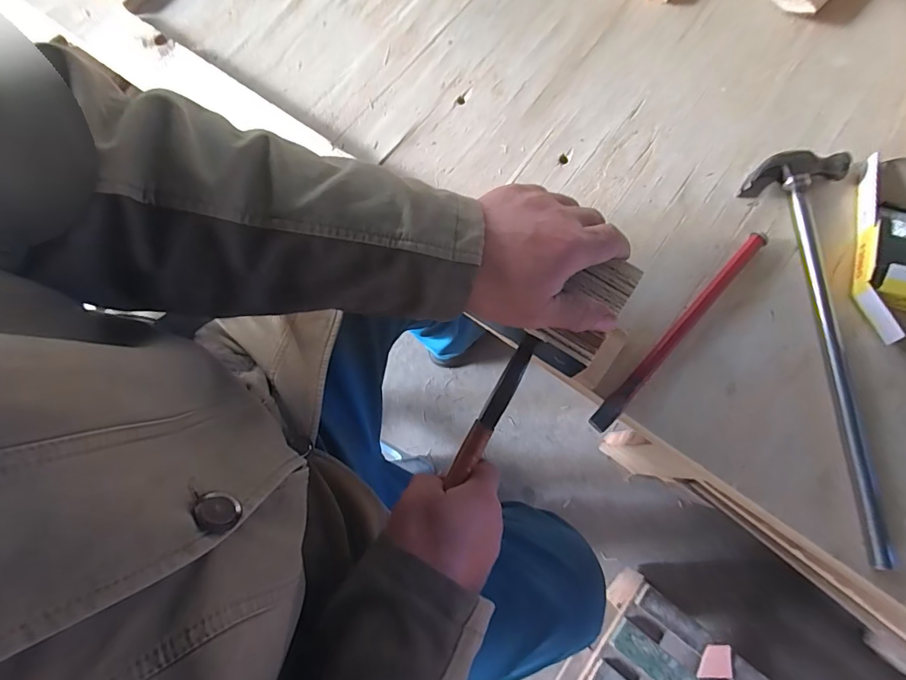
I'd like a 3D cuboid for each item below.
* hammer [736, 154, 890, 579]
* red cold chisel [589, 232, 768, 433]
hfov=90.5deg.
[{"bbox_3d":[0.344,-0.003,0.399,0.090,0.028,0.366,-3,73,1],"label":"hammer"},{"bbox_3d":[0.206,-0.011,0.404,0.015,0.011,0.241,42,79,13],"label":"red cold chisel"}]

